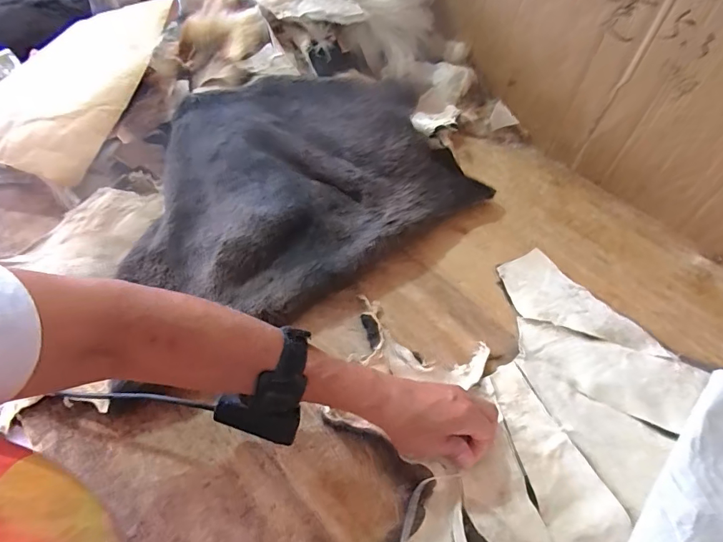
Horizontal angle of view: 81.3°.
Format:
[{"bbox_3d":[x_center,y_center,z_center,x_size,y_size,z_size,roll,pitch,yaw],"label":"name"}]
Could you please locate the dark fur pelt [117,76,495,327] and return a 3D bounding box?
[{"bbox_3d":[-0.100,-0.119,0.521,0.436,0.080,0.321,-34,63,-25],"label":"dark fur pelt"}]

